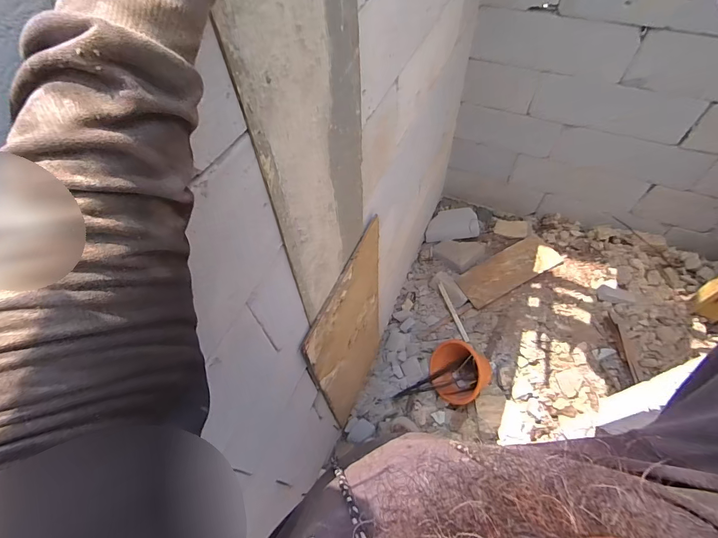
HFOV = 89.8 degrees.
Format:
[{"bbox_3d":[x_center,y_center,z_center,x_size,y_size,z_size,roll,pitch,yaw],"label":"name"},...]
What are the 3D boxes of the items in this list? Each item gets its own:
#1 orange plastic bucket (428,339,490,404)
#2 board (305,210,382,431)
[{"bbox_3d":[0.415,0.446,1.538,0.245,0.184,0.226,-2,57,2],"label":"orange plastic bucket"},{"bbox_3d":[-0.011,0.259,1.214,0.019,0.905,0.397,21,60,16],"label":"board"}]

